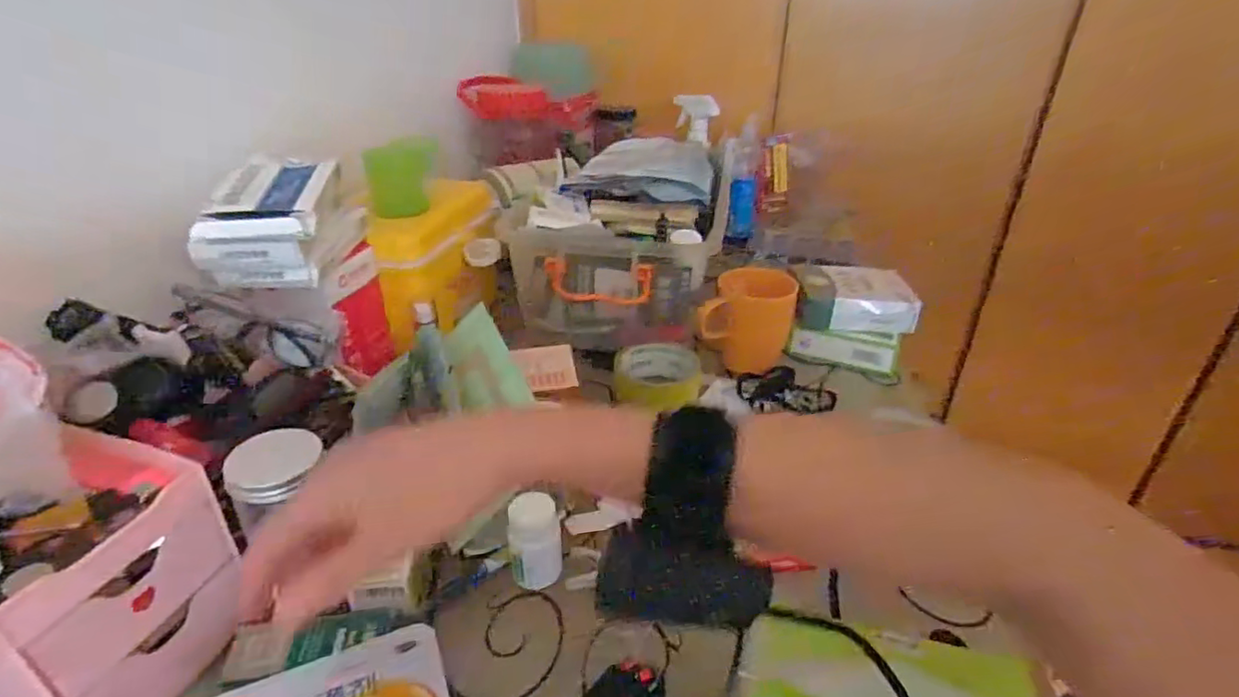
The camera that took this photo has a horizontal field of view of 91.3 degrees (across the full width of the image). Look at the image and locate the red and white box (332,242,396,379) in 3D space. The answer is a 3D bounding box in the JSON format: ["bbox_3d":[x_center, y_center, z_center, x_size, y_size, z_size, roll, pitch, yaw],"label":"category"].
[{"bbox_3d":[-0.256,-0.036,0.611,0.015,0.126,0.080,3,25,13],"label":"red and white box"}]

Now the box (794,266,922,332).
[{"bbox_3d":[0.283,-0.060,0.721,0.138,0.047,0.099,9,31,13],"label":"box"}]

